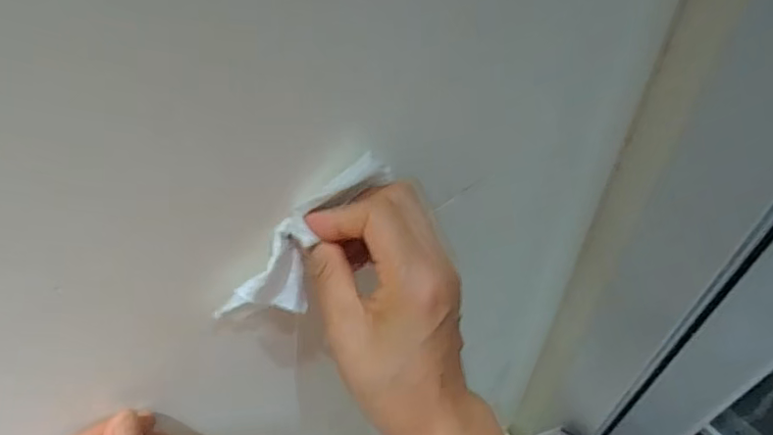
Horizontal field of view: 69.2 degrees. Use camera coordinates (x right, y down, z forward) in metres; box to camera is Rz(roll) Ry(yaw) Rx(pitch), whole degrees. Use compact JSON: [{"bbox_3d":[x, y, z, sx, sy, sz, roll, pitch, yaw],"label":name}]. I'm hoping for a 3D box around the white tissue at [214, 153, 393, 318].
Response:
[{"bbox_3d":[-0.039,0.009,0.287,0.104,0.045,0.021,-51,57,14],"label":"white tissue"}]

